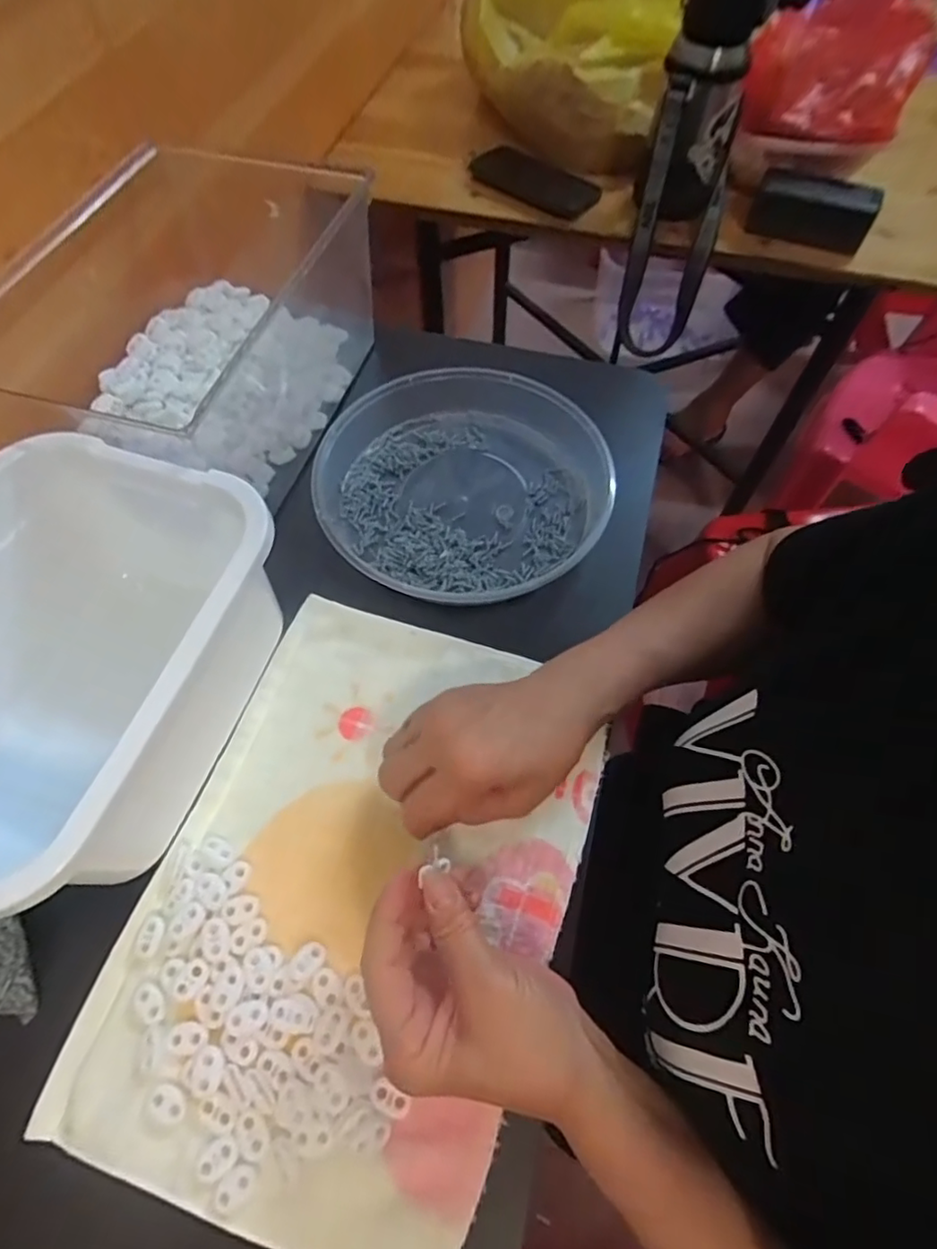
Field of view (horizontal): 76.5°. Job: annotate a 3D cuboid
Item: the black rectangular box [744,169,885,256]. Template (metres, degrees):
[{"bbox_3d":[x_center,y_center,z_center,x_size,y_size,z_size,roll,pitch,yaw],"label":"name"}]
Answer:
[{"bbox_3d":[0.400,-0.481,0.693,0.130,0.050,0.053,20,64,8],"label":"black rectangular box"}]

